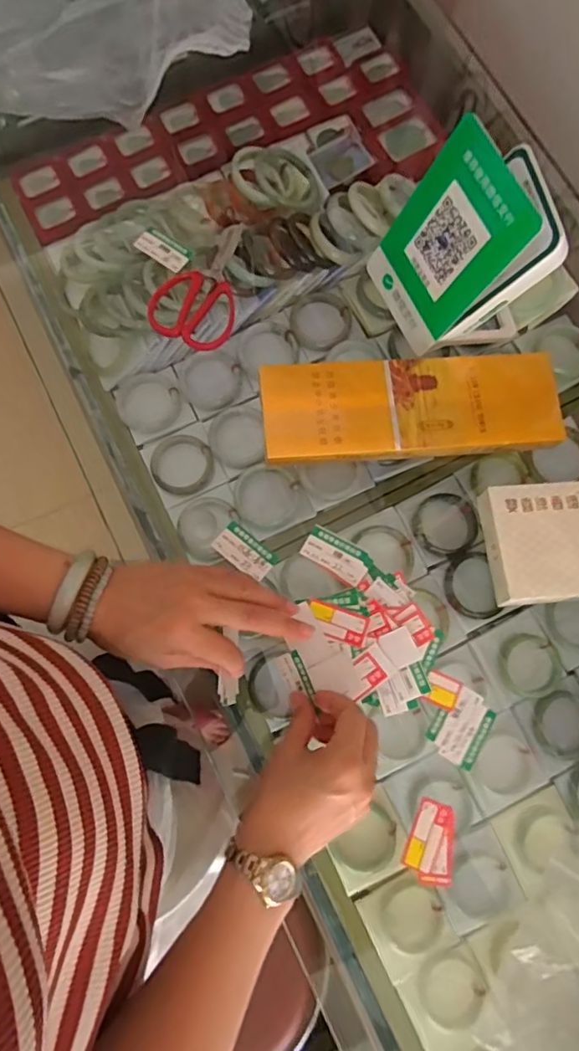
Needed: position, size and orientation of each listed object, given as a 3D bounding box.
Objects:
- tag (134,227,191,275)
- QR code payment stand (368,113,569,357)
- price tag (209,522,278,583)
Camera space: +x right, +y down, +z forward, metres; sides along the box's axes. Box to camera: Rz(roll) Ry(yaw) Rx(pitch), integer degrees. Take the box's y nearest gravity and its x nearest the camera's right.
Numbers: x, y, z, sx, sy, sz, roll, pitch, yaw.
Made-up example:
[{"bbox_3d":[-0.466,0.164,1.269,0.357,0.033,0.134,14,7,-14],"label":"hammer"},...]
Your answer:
[{"bbox_3d":[-0.126,-0.276,0.556,0.054,0.007,0.026,30,92,-4],"label":"tag"},{"bbox_3d":[0.152,-0.242,0.487,0.097,0.147,0.128,-21,79,-9],"label":"QR code payment stand"},{"bbox_3d":[-0.039,0.024,0.487,0.054,0.004,0.030,42,74,5],"label":"price tag"}]

